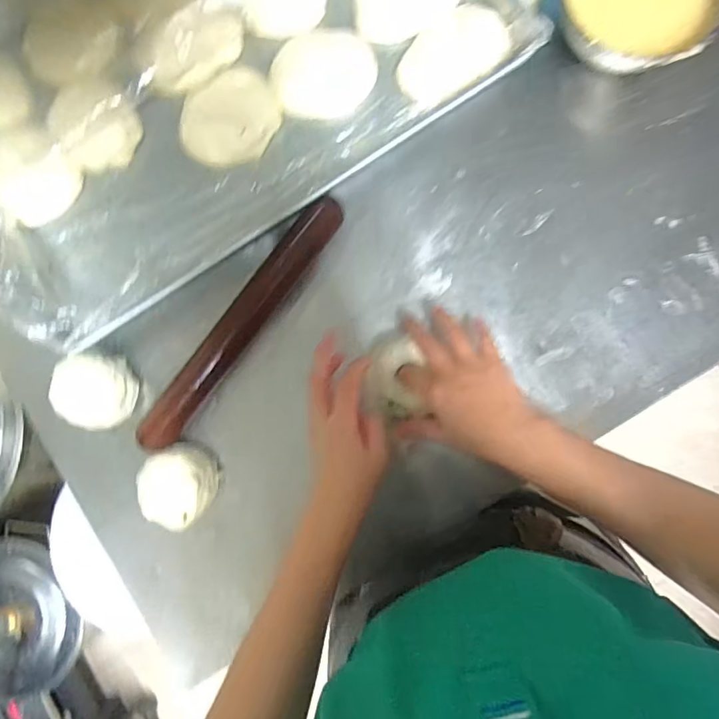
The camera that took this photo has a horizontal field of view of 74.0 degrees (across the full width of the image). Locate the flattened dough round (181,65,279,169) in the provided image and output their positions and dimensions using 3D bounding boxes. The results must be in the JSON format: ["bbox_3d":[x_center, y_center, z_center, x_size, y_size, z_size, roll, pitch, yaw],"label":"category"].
[{"bbox_3d":[-0.140,-0.261,0.518,0.109,0.023,0.086,-34,88,-2],"label":"flattened dough round"}]

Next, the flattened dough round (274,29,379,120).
[{"bbox_3d":[-0.039,-0.320,0.532,0.110,0.010,0.098,1,88,-1],"label":"flattened dough round"}]

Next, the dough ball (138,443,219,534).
[{"bbox_3d":[-0.184,0.127,0.484,0.072,0.053,0.073,0,88,-1],"label":"dough ball"}]

